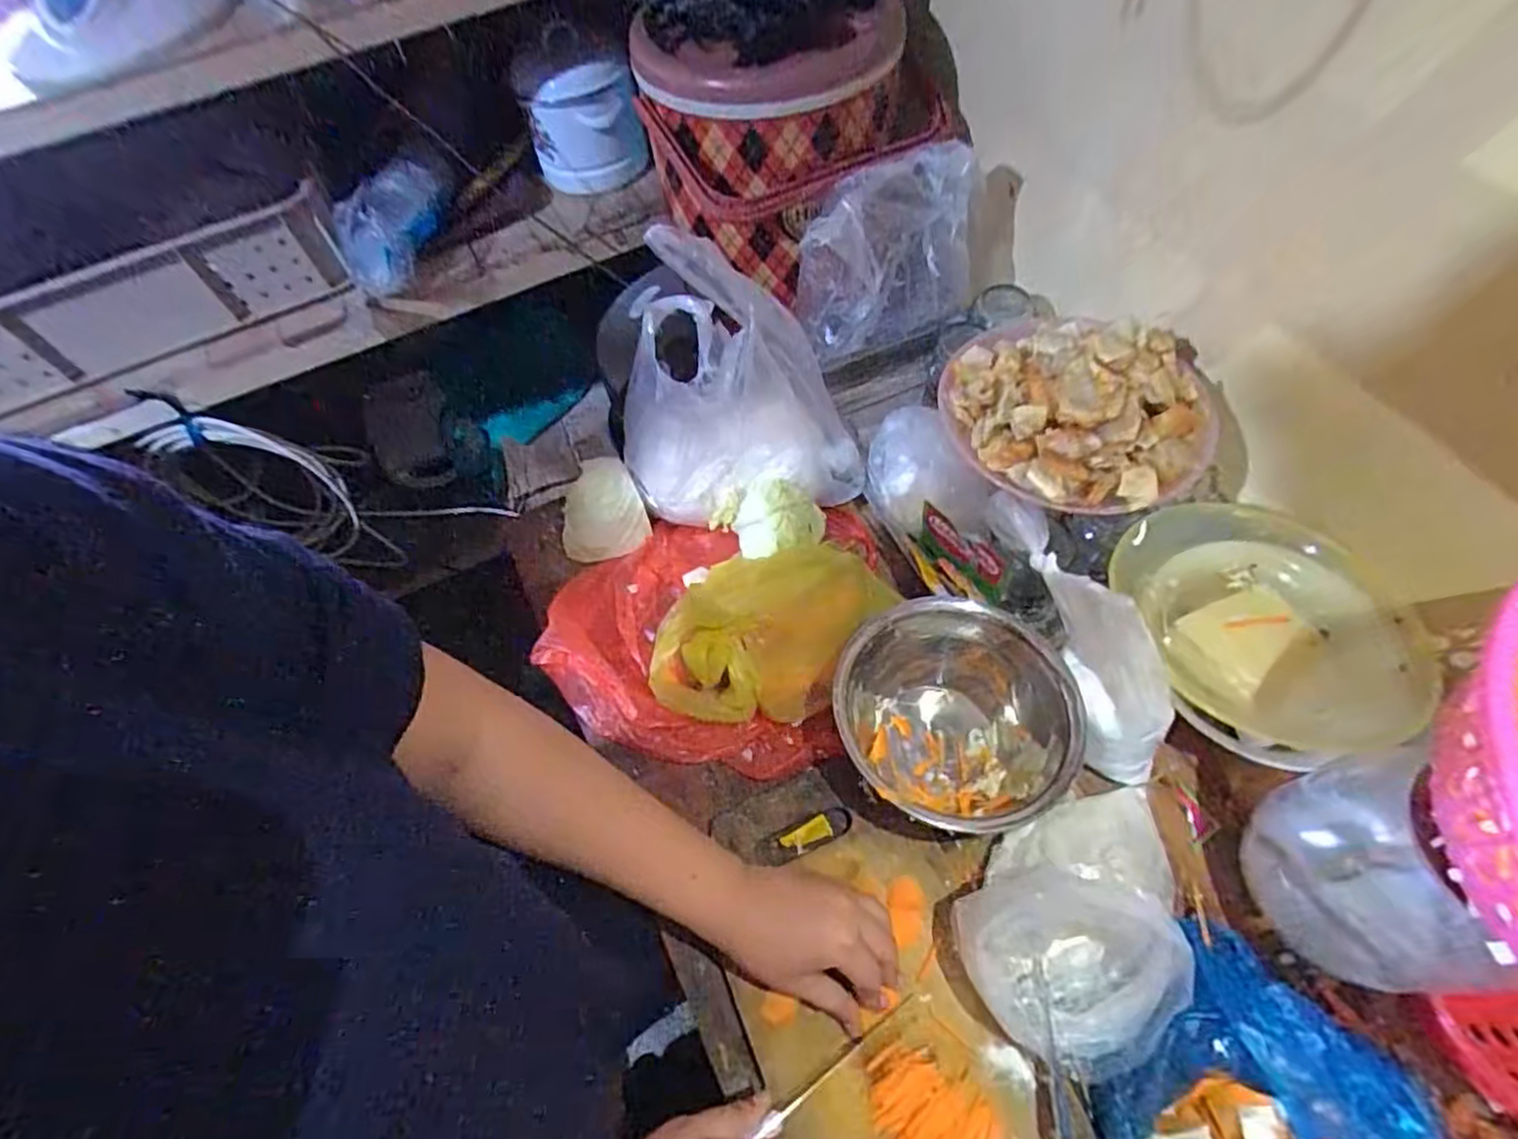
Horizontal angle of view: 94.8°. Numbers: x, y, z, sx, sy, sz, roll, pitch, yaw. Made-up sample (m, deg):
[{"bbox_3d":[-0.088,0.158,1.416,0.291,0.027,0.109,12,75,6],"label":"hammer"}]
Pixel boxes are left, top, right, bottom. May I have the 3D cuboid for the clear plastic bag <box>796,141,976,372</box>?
[{"bbox_3d":[0.133,-0.328,0.740,0.192,0.153,0.102,-15,59,-4],"label":"clear plastic bag"}]

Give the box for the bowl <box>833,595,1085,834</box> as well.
[{"bbox_3d":[0.146,0.114,0.532,0.165,0.091,0.166,-2,59,3],"label":"bowl"}]

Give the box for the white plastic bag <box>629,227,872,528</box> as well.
[{"bbox_3d":[-0.016,-0.145,0.592,0.201,0.229,0.096,1,59,5],"label":"white plastic bag"}]

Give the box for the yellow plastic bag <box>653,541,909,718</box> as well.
[{"bbox_3d":[0.009,0.055,0.583,0.200,0.084,0.121,-5,59,1],"label":"yellow plastic bag"}]

